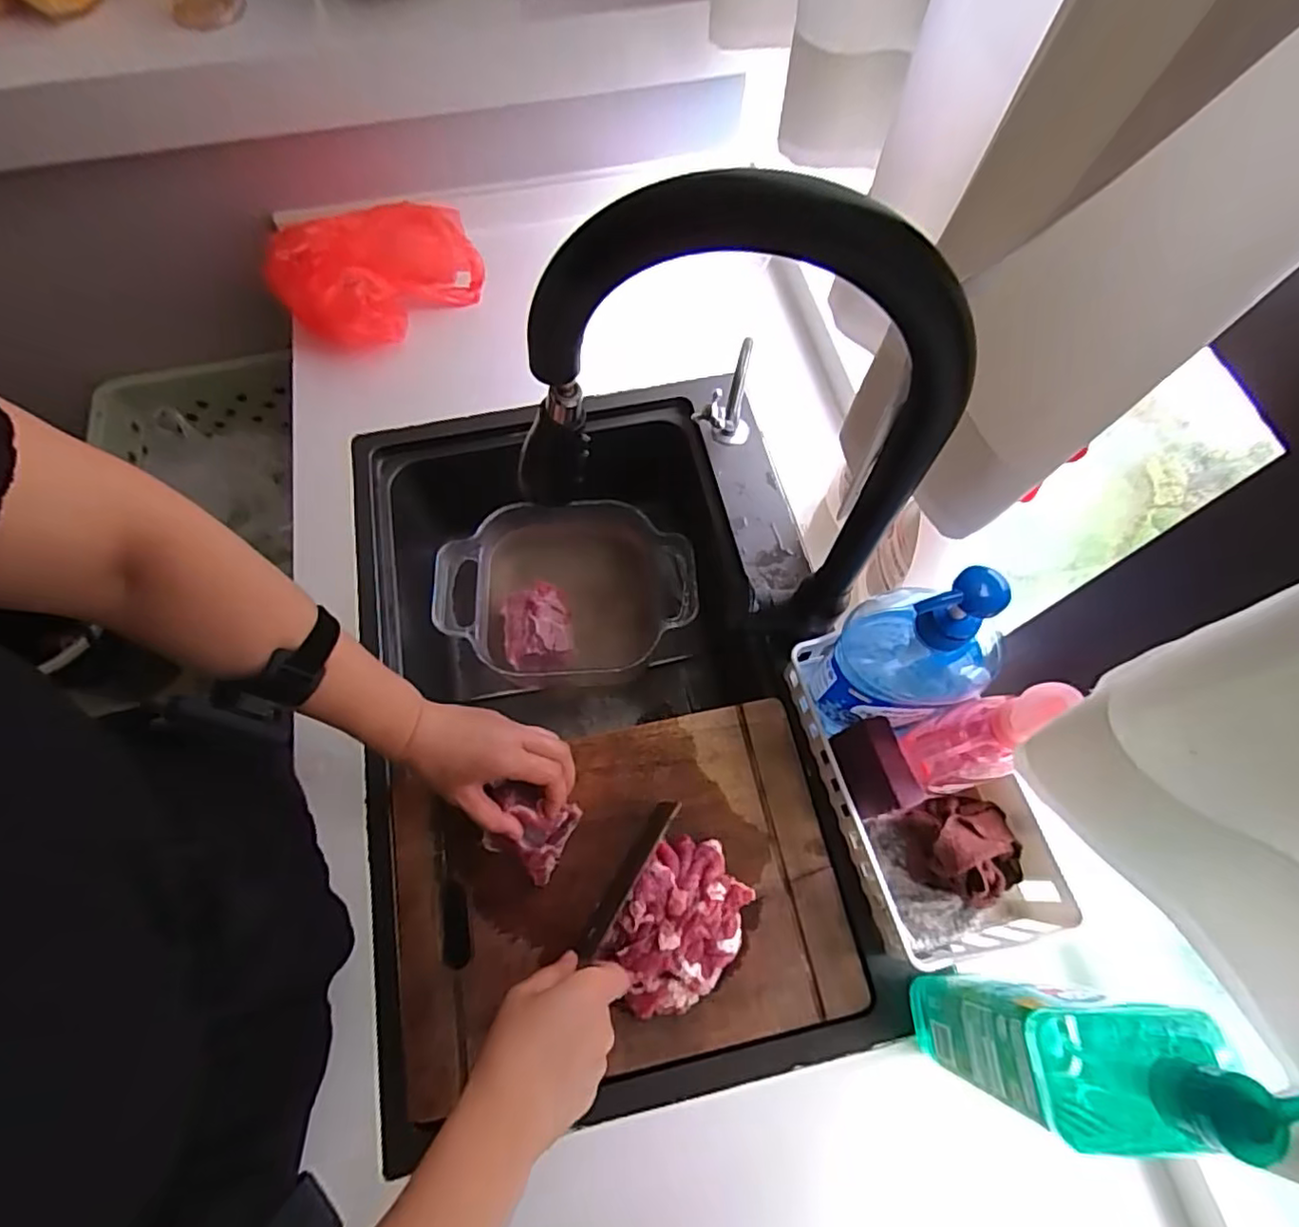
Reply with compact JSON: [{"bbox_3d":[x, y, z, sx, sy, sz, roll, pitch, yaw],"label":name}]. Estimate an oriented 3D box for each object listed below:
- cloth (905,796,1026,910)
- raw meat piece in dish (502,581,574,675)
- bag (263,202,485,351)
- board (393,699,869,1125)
[{"bbox_3d":[0.251,0.188,0.499,0.074,0.064,0.077,-12,67,-4],"label":"cloth"},{"bbox_3d":[-0.141,0.022,0.785,0.082,0.028,0.110,-9,67,-3],"label":"raw meat piece in dish"},{"bbox_3d":[-0.327,-0.407,0.748,0.209,0.082,0.155,-41,72,-15],"label":"bag"},{"bbox_3d":[-0.027,0.234,0.524,0.363,0.028,0.259,-13,67,-4],"label":"board"}]

